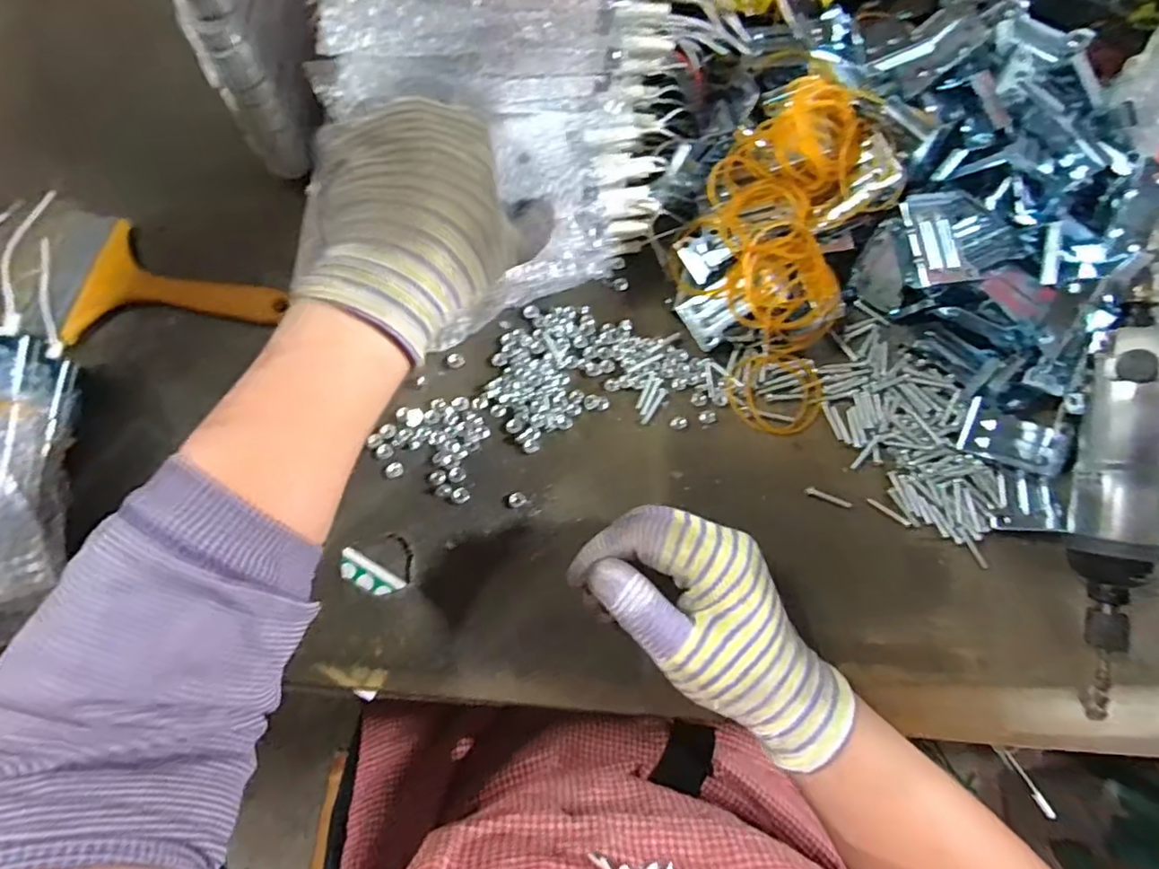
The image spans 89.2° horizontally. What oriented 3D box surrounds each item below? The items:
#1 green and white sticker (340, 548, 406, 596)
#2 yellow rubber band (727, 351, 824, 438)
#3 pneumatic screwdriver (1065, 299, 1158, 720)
[{"bbox_3d":[-0.122,0.082,0.340,0.040,0.004,0.016,29,73,7],"label":"green and white sticker"},{"bbox_3d":[0.129,-0.027,0.388,0.063,0.008,0.056,1,72,-2],"label":"yellow rubber band"},{"bbox_3d":[0.301,0.042,0.327,0.034,0.036,0.228,3,94,-1],"label":"pneumatic screwdriver"}]

